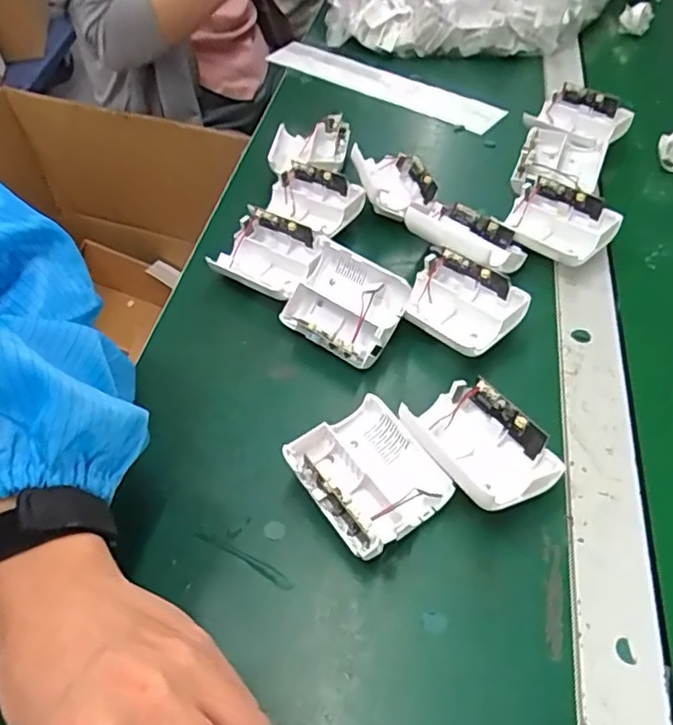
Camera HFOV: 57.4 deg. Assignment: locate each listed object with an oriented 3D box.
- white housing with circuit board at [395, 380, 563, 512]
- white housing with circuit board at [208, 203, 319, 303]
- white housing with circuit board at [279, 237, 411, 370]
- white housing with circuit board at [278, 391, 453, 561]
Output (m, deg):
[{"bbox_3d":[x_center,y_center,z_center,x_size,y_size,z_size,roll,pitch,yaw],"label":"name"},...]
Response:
[{"bbox_3d":[0.087,0.049,0.370,0.065,0.033,0.084,-27,53,-18],"label":"white housing with circuit board"},{"bbox_3d":[-0.055,-0.081,0.486,0.081,0.037,0.068,26,56,23],"label":"white housing with circuit board"},{"bbox_3d":[0.004,-0.042,0.438,0.085,0.068,0.041,32,25,28],"label":"white housing with circuit board"},{"bbox_3d":[0.017,0.066,0.359,0.068,0.034,0.080,-28,54,-20],"label":"white housing with circuit board"}]

